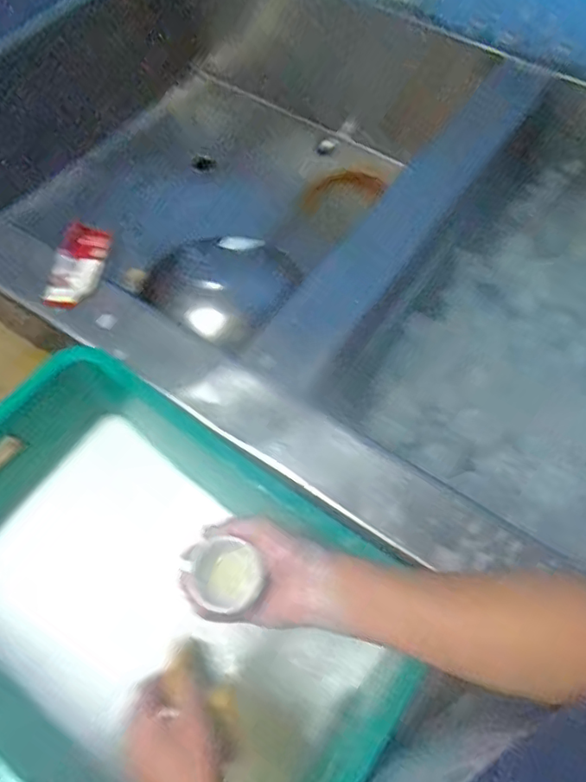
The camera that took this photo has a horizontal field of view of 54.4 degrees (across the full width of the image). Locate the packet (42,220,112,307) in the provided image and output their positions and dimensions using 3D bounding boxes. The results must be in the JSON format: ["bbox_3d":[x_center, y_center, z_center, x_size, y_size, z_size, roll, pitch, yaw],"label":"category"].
[{"bbox_3d":[-0.298,-0.176,0.793,0.067,0.021,0.134,4,61,1],"label":"packet"}]

